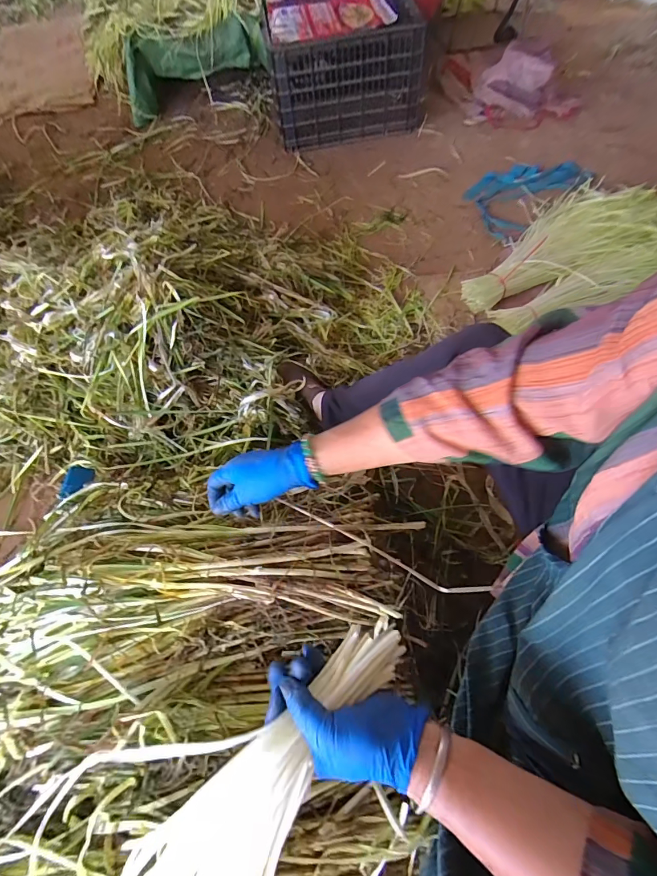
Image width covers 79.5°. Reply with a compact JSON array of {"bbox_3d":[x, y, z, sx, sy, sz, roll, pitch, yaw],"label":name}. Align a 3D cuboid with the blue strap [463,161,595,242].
[{"bbox_3d":[0.594,-0.766,1.213,0.444,0.024,0.248,-40,67,-14],"label":"blue strap"}]

